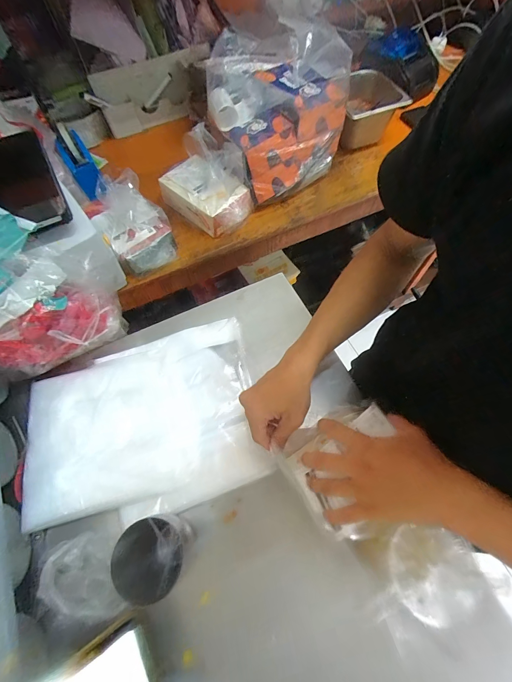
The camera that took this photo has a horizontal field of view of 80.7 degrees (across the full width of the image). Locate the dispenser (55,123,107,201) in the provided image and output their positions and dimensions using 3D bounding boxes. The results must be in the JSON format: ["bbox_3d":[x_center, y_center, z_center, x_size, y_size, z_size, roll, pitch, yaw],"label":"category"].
[{"bbox_3d":[-0.406,-0.419,0.688,0.050,0.077,0.154,-28,65,-11],"label":"dispenser"}]

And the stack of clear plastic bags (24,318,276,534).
[{"bbox_3d":[-0.162,0.116,0.450,0.328,0.033,0.257,-18,64,-6],"label":"stack of clear plastic bags"}]

